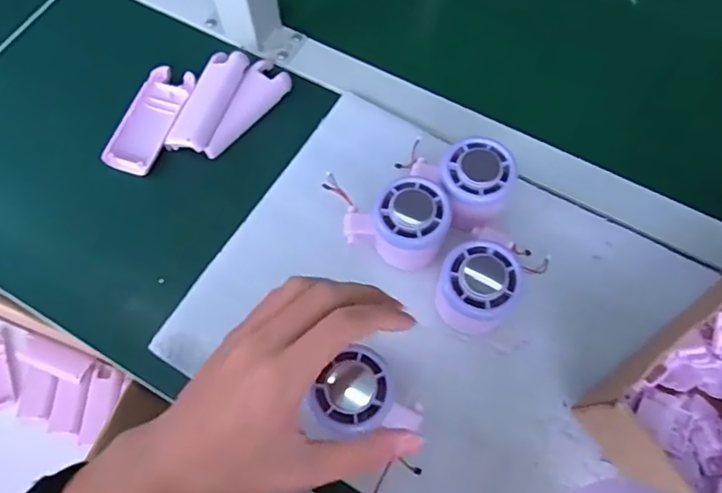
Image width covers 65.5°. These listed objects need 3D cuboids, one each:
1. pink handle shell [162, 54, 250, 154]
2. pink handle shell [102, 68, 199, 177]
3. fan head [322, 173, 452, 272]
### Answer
[{"bbox_3d":[-0.134,-0.130,0.495,0.038,0.013,0.101,17,69,9],"label":"pink handle shell"},{"bbox_3d":[-0.184,-0.113,0.497,0.047,0.014,0.107,17,69,9],"label":"pink handle shell"},{"bbox_3d":[0.024,-0.014,0.420,0.084,0.053,0.064,5,68,4],"label":"fan head"}]

